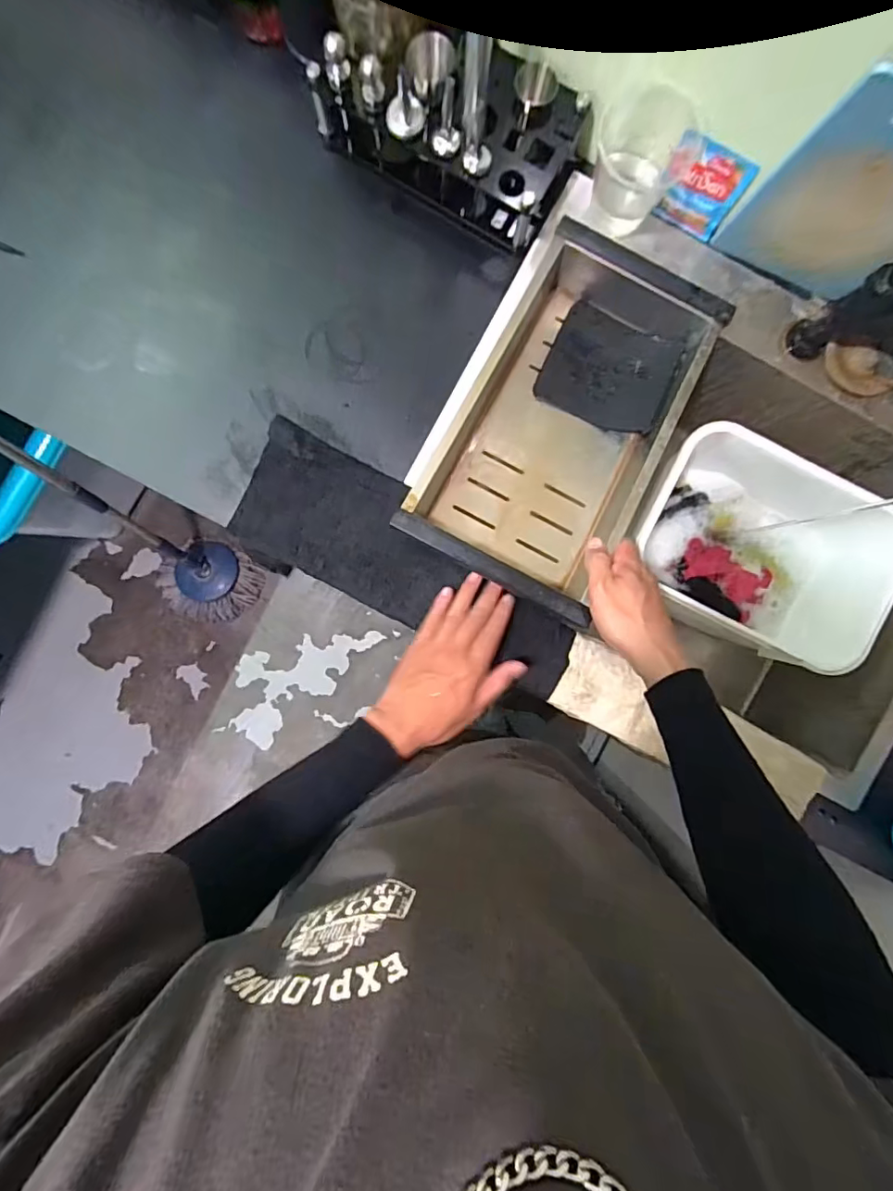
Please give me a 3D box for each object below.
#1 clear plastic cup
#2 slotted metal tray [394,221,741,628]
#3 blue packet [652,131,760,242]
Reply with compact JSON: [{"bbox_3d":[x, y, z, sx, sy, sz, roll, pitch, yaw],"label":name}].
[{"bbox_3d":[0.183,-0.412,0.496,0.086,0.084,0.088,0,91,-2],"label":"clear plastic cup"},{"bbox_3d":[0.119,-0.175,0.531,0.191,0.065,0.365,28,82,-1],"label":"slotted metal tray"},{"bbox_3d":[0.243,-0.388,0.508,0.071,0.082,0.017,24,80,1],"label":"blue packet"}]

